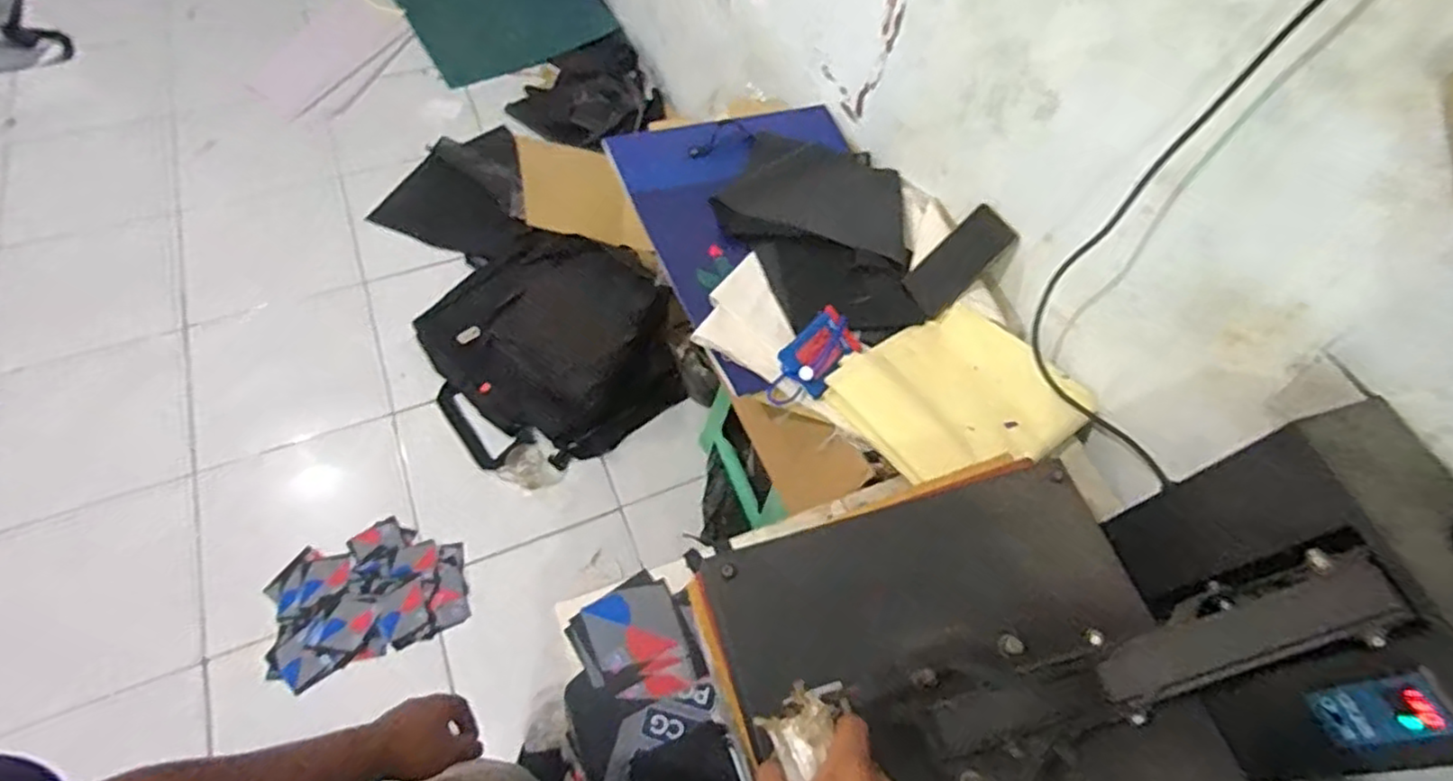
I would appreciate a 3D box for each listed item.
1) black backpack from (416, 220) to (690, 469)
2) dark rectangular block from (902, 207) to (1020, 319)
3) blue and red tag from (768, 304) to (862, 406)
[{"bbox_3d":[-0.415,-0.121,1.607,0.550,0.128,0.581,-32,67,-20],"label":"black backpack"},{"bbox_3d":[0.334,-0.186,0.995,0.075,0.157,0.020,52,24,23],"label":"dark rectangular block"},{"bbox_3d":[0.116,-0.042,0.908,0.072,0.041,0.160,35,63,15],"label":"blue and red tag"}]

